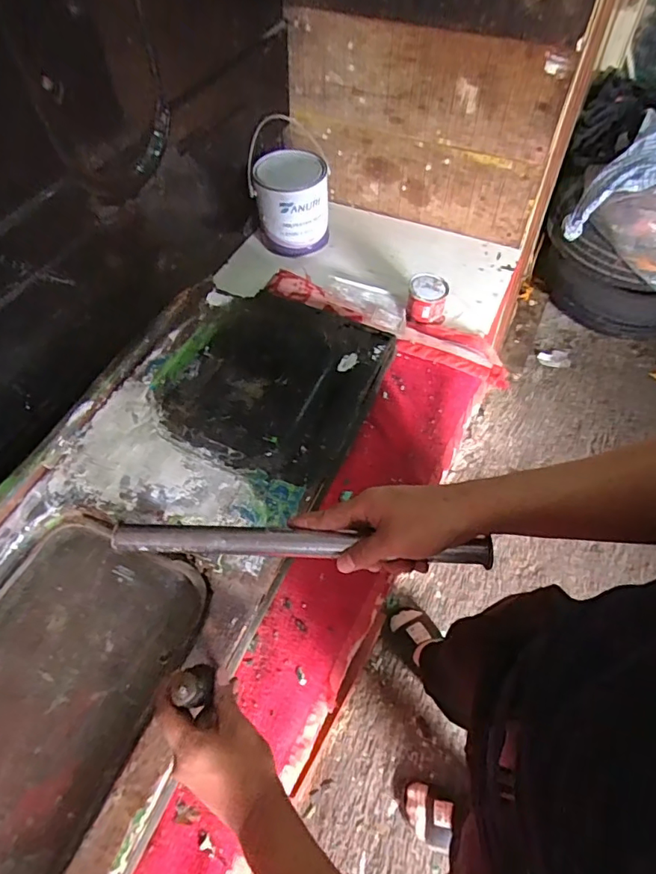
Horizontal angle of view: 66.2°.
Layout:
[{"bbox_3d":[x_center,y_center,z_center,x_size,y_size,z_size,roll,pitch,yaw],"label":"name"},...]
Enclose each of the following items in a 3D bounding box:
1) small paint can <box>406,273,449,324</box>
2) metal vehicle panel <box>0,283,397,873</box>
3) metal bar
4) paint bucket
[{"bbox_3d":[0.184,-0.255,0.934,0.071,0.065,0.073,3,55,5],"label":"small paint can"},{"bbox_3d":[-0.262,0.158,0.636,0.378,0.060,1.026,19,58,16],"label":"metal vehicle panel"},{"bbox_3d":[-0.026,0.094,0.448,0.335,0.015,0.024,2,55,4],"label":"metal bar"},{"bbox_3d":[-0.077,-0.511,1.048,0.159,0.188,0.173,-7,55,-2],"label":"paint bucket"}]

